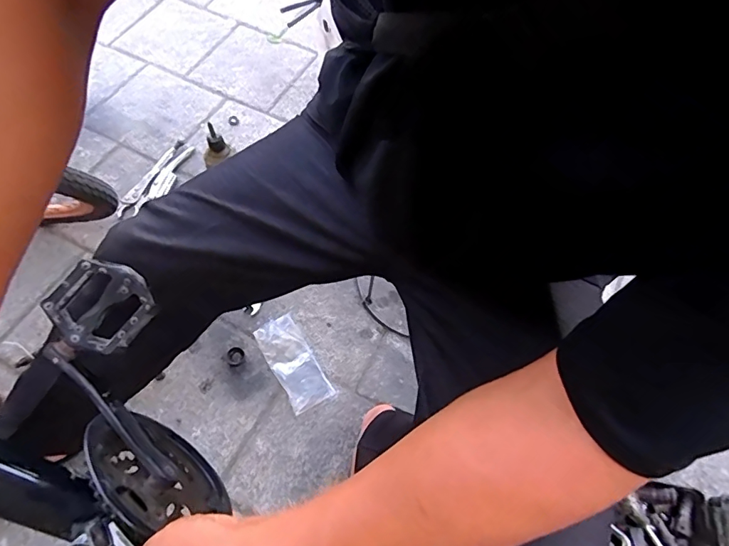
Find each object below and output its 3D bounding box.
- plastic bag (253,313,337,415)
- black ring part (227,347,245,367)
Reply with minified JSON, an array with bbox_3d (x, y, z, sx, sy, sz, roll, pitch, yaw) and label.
[{"bbox_3d":[-0.134,0.163,0.849,0.077,0.010,0.180,-29,68,-15],"label":"plastic bag"},{"bbox_3d":[-0.238,0.154,0.845,0.032,0.004,0.035,1,63,-1],"label":"black ring part"}]

